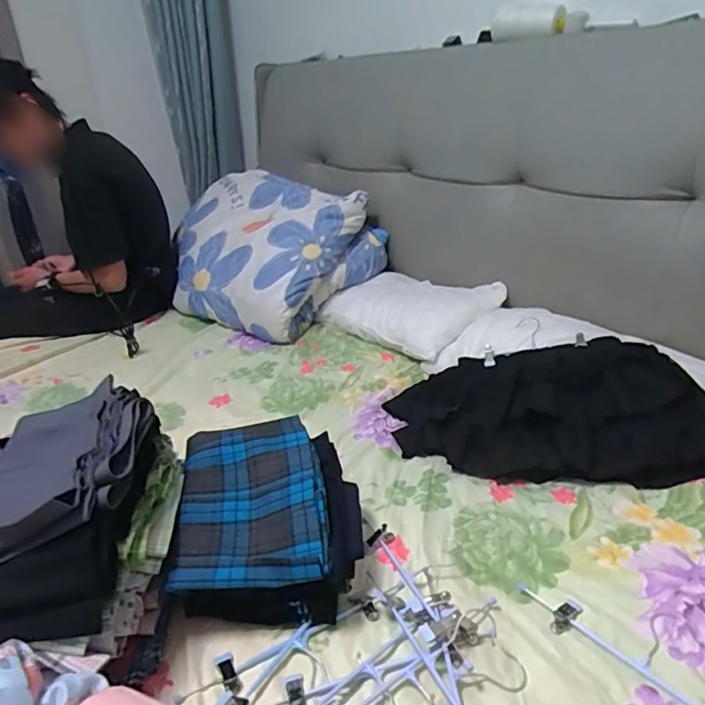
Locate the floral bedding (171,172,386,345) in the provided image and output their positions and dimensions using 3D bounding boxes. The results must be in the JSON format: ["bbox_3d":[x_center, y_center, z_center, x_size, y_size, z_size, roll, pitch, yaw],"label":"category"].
[{"bbox_3d":[-0.264,-0.296,1.532,0.603,0.158,0.476,26,72,28],"label":"floral bedding"}]

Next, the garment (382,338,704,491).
[{"bbox_3d":[0.347,0.087,0.963,0.566,0.136,0.294,5,29,15],"label":"garment"}]

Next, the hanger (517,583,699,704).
[{"bbox_3d":[0.346,0.344,0.614,0.297,0.017,0.102,22,37,39],"label":"hanger"}]

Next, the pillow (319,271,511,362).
[{"bbox_3d":[0.145,-0.101,1.376,0.266,0.126,0.412,-26,35,-37],"label":"pillow"}]

